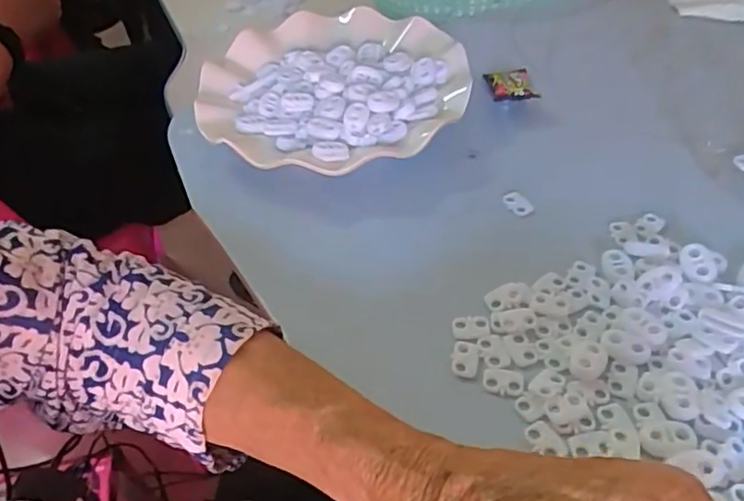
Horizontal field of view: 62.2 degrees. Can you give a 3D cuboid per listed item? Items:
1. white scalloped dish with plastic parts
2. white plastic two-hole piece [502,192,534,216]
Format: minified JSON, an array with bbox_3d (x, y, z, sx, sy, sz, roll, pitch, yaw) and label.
[{"bbox_3d":[-0.027,-0.111,0.426,0.176,0.032,0.179,-5,44,4],"label":"white scalloped dish with plastic parts"},{"bbox_3d":[0.086,-0.027,0.363,0.010,0.006,0.019,-31,48,-22],"label":"white plastic two-hole piece"}]

